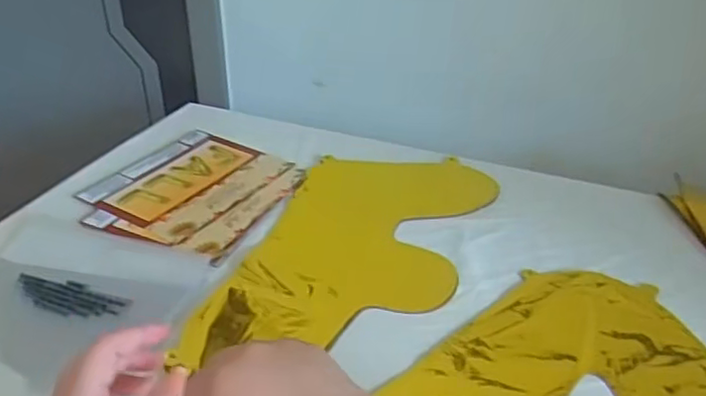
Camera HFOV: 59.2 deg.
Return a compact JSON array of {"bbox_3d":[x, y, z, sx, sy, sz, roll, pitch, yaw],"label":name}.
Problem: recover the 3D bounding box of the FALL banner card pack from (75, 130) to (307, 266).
[{"bbox_3d":[-0.177,-0.013,0.699,0.199,0.005,0.205,15,35,21],"label":"FALL banner card pack"}]

